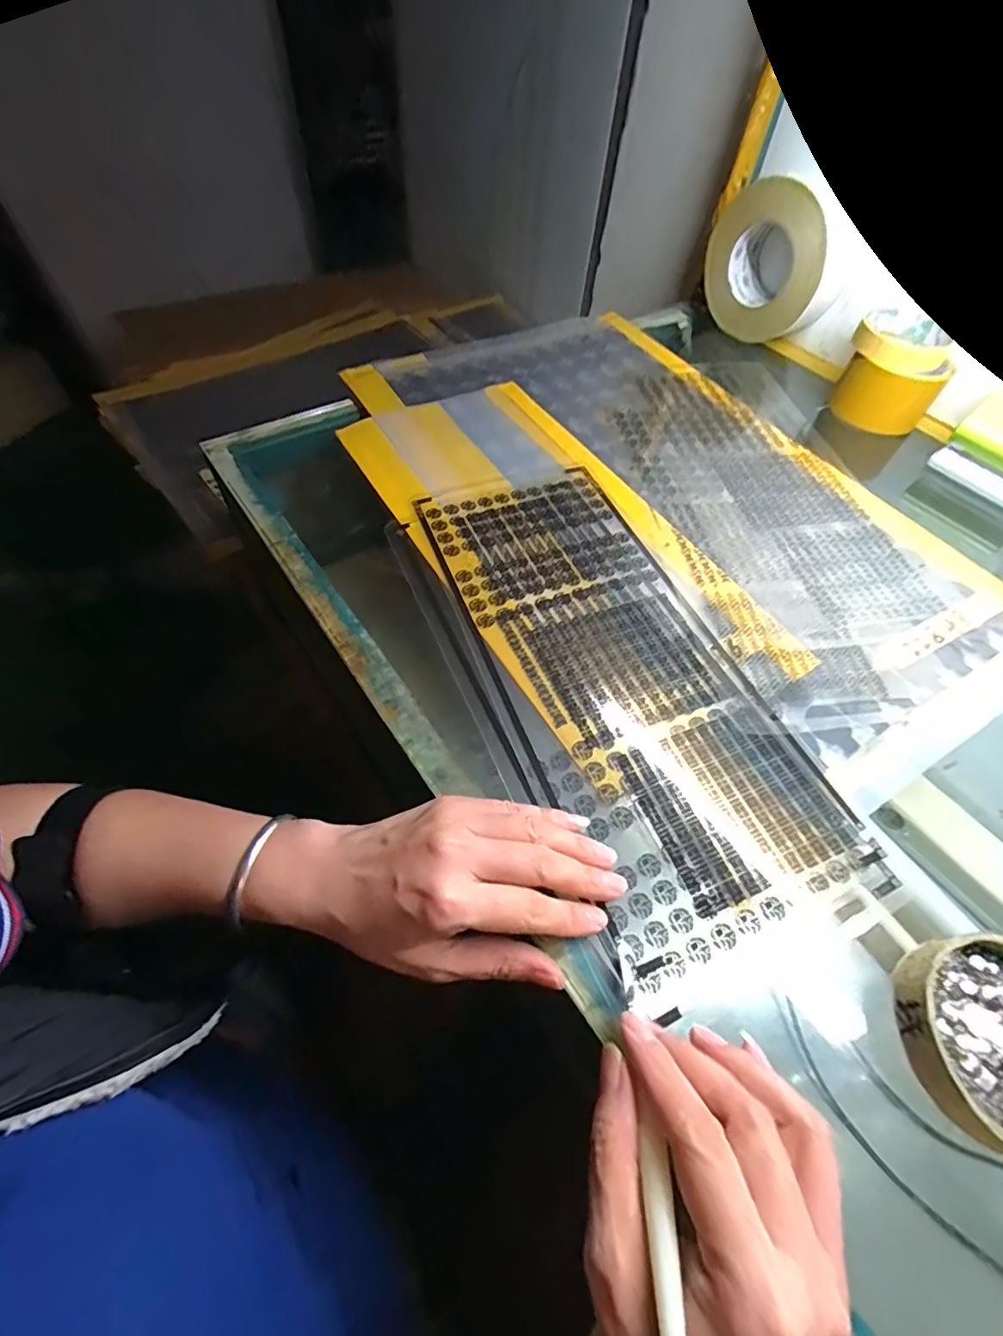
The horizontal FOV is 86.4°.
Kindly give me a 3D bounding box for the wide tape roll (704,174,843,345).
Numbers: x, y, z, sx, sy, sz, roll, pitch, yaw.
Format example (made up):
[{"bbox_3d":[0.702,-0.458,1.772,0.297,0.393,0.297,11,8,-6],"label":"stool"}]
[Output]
[{"bbox_3d":[0.297,-0.442,0.585,0.063,0.123,0.136,-31,63,-22],"label":"wide tape roll"}]

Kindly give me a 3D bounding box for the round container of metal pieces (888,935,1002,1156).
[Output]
[{"bbox_3d":[0.219,0.164,0.233,0.079,0.017,0.079,2,56,-3],"label":"round container of metal pieces"}]

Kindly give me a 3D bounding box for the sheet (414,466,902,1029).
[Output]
[{"bbox_3d":[0.070,-0.005,0.350,0.154,0.007,0.364,-17,58,-14],"label":"sheet"}]

